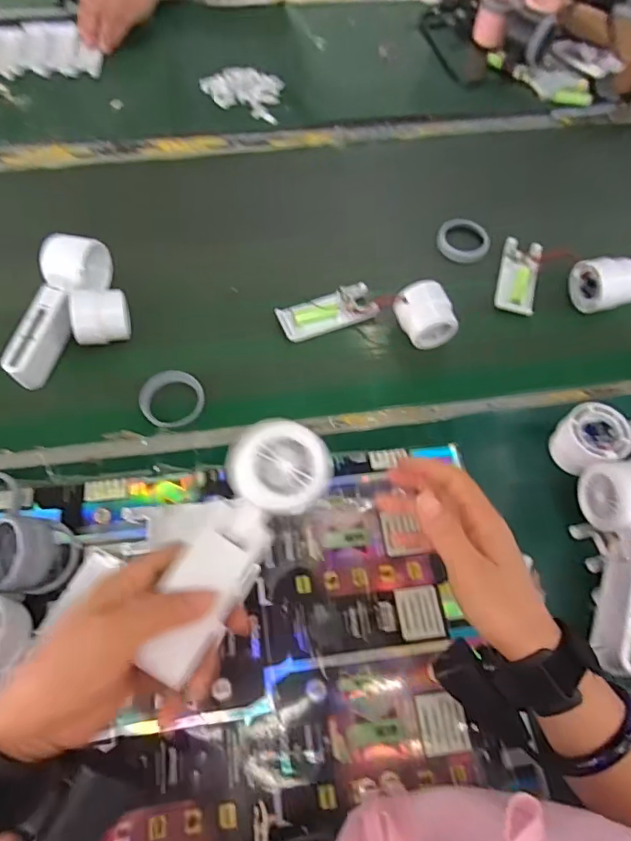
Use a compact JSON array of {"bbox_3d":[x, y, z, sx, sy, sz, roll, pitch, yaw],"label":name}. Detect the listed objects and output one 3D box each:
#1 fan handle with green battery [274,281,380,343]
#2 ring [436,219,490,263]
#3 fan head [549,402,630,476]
[{"bbox_3d":[0.013,-0.119,0.566,0.105,0.023,0.042,-20,67,-12],"label":"fan handle with green battery"},{"bbox_3d":[0.180,-0.219,0.629,0.064,0.017,0.054,20,65,7],"label":"ring"},{"bbox_3d":[0.249,0.019,0.473,0.051,0.050,0.055,1,64,-2],"label":"fan head"}]

